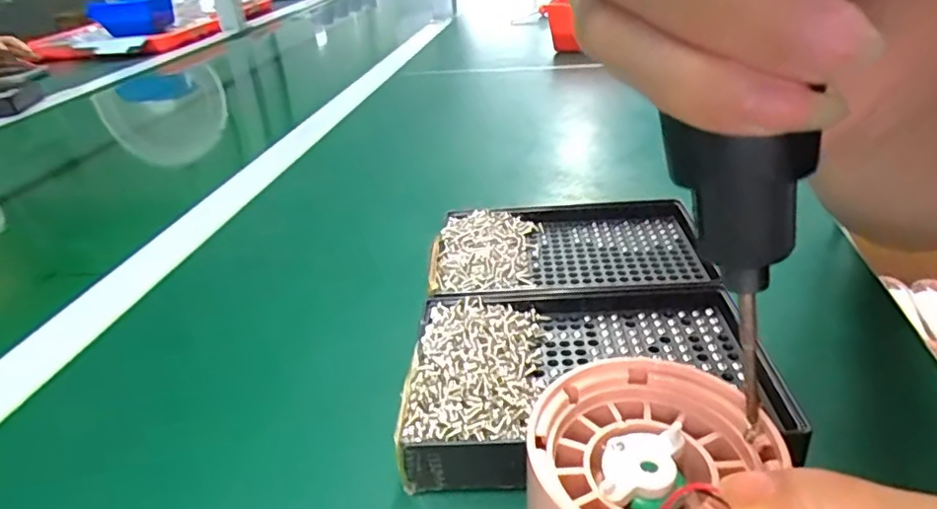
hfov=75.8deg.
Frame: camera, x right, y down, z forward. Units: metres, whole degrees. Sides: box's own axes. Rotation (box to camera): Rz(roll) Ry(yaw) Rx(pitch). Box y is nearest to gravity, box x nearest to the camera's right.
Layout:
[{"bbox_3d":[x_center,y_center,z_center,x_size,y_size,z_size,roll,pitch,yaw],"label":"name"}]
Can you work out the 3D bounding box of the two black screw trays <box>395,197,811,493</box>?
[{"bbox_3d":[0.049,0.021,0.276,0.134,0.024,0.186,-4,30,8],"label":"two black screw trays"}]

